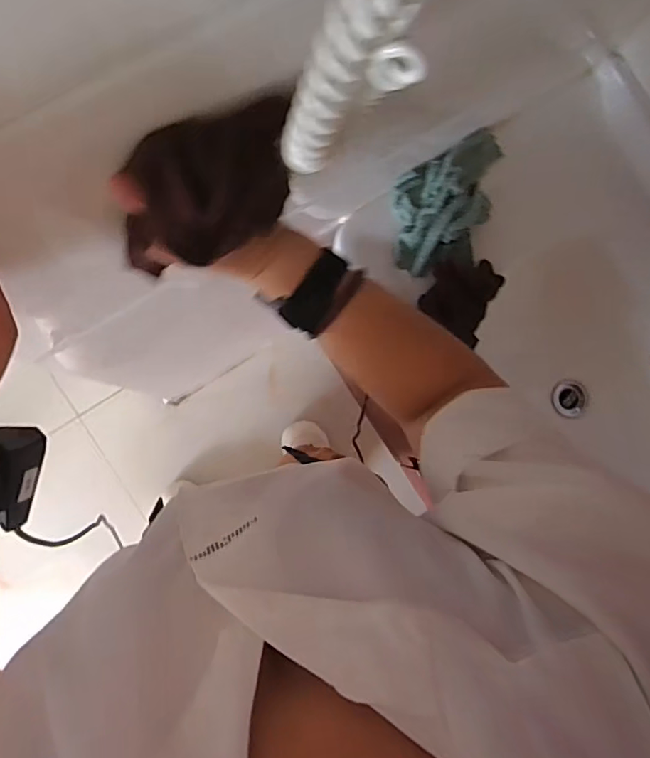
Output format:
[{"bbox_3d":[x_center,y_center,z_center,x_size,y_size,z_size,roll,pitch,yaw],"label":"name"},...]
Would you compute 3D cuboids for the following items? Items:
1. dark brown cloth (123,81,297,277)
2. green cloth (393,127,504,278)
[{"bbox_3d":[-0.067,-0.119,0.331,0.130,0.100,0.050,-34,92,-9],"label":"dark brown cloth"},{"bbox_3d":[0.153,-0.233,0.677,0.127,0.047,0.196,13,84,-7],"label":"green cloth"}]

